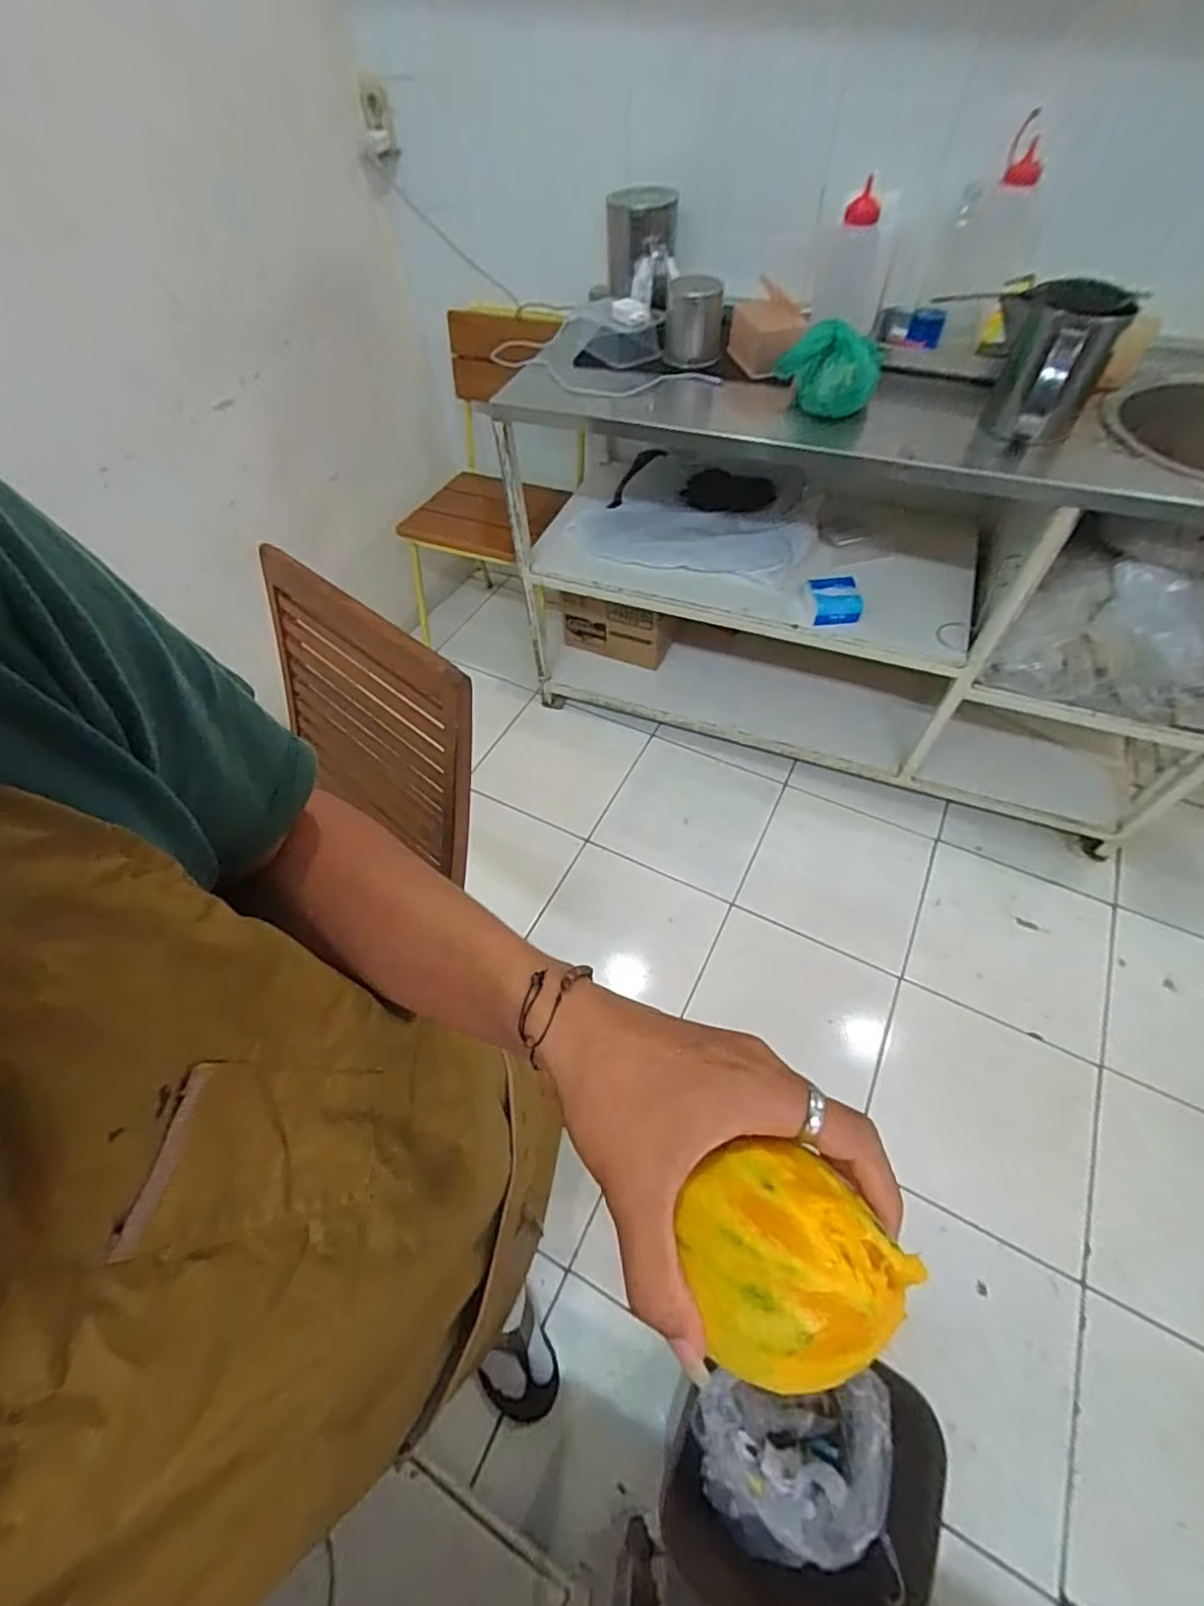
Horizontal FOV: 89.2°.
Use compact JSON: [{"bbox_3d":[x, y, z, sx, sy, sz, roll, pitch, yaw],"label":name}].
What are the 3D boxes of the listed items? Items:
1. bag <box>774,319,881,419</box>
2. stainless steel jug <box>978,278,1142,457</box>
[{"bbox_3d":[0.398,-0.756,1.062,0.075,0.108,0.184,-37,62,-20],"label":"bag"},{"bbox_3d":[0.710,-0.678,0.972,0.143,0.195,0.214,26,61,19],"label":"stainless steel jug"}]

